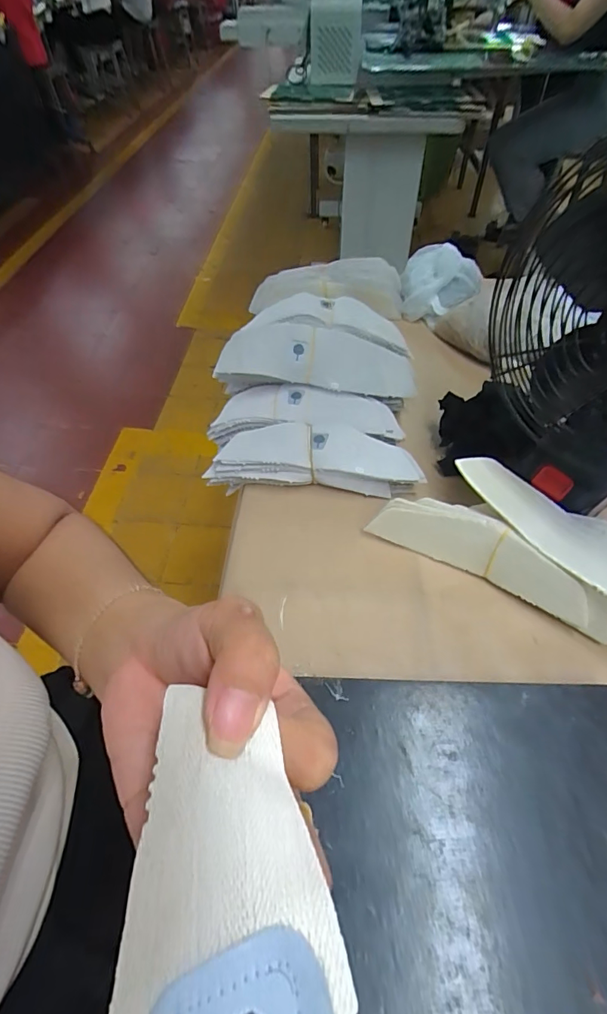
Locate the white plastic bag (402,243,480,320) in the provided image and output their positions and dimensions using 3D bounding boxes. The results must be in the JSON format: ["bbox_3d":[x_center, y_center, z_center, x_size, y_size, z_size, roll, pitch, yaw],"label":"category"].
[{"bbox_3d":[0.199,-0.326,0.662,0.110,0.060,0.103,5,53,6],"label":"white plastic bag"}]

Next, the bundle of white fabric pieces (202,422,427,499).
[{"bbox_3d":[0.008,-0.050,0.476,0.219,0.047,0.063,1,51,4],"label":"bundle of white fabric pieces"}]

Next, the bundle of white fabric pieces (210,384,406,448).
[{"bbox_3d":[0.001,-0.104,0.509,0.219,0.044,0.068,3,52,5],"label":"bundle of white fabric pieces"}]

